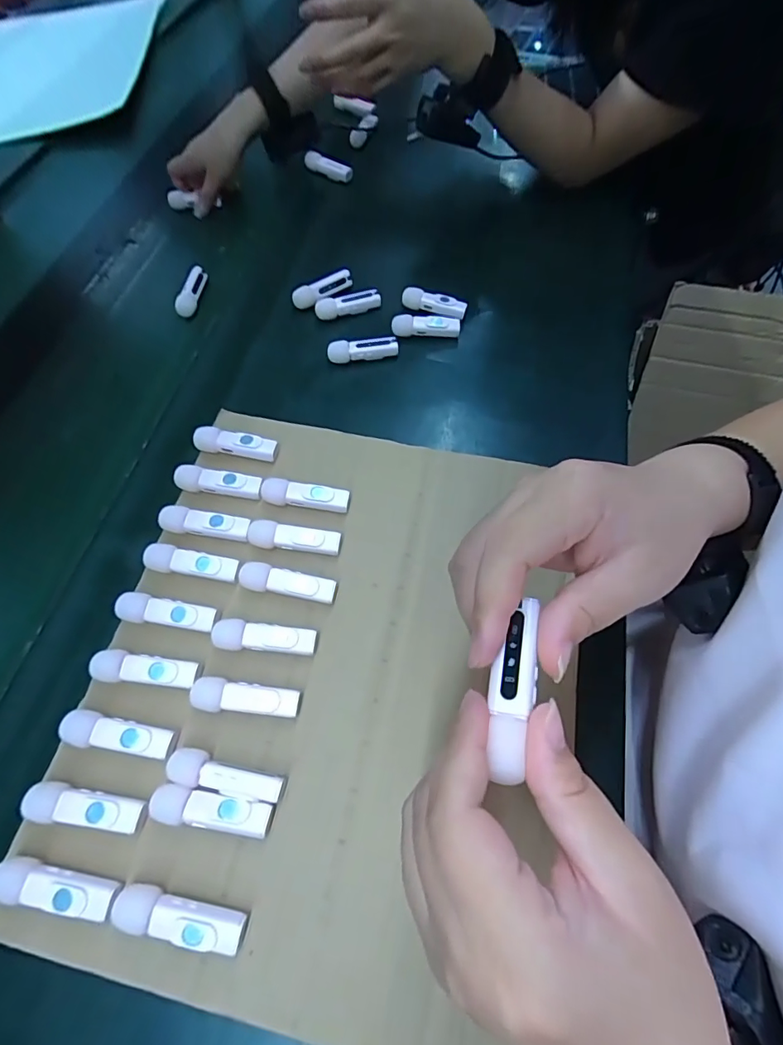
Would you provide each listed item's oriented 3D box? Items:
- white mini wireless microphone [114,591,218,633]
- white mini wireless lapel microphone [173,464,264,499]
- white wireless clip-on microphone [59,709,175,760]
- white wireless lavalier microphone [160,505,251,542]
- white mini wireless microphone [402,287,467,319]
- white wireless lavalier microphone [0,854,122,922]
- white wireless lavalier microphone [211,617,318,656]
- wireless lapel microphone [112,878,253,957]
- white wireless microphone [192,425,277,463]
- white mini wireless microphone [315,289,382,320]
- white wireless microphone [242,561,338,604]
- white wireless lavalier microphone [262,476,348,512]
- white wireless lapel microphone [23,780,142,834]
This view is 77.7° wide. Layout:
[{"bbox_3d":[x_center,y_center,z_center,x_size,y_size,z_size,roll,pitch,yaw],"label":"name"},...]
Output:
[{"bbox_3d":[-0.147,0.059,0.316,0.063,0.009,0.019,9,63,9],"label":"white mini wireless microphone"},{"bbox_3d":[-0.129,-0.030,0.362,0.063,0.015,0.016,4,62,7],"label":"white mini wireless lapel microphone"},{"bbox_3d":[-0.160,0.123,0.282,0.062,0.009,0.018,8,63,9],"label":"white wireless clip-on microphone"},{"bbox_3d":[-0.133,0.000,0.346,0.064,0.010,0.018,5,62,7],"label":"white wireless lavalier microphone"},{"bbox_3d":[0.042,-0.218,0.482,0.065,0.017,0.019,21,66,15],"label":"white mini wireless microphone"},{"bbox_3d":[-0.171,0.187,0.248,0.062,0.014,0.018,9,63,9],"label":"white wireless lavalier microphone"},{"bbox_3d":[-0.081,0.074,0.311,0.064,0.014,0.018,5,62,7],"label":"white wireless lavalier microphone"},{"bbox_3d":[-0.106,0.200,0.246,0.066,0.016,0.018,10,63,10],"label":"wireless lapel microphone"},{"bbox_3d":[-0.121,-0.061,0.377,0.062,0.015,0.016,7,63,8],"label":"white wireless microphone"},{"bbox_3d":[-0.043,-0.216,0.487,0.065,0.018,0.019,-12,62,-2],"label":"white mini wireless microphone"},{"bbox_3d":[-0.070,0.042,0.328,0.063,0.015,0.017,11,63,10],"label":"white wireless microphone"},{"bbox_3d":[-0.064,-0.020,0.358,0.064,0.014,0.016,5,62,7],"label":"white wireless lavalier microphone"},{"bbox_3d":[-0.168,0.155,0.265,0.061,0.009,0.018,8,63,9],"label":"white wireless lapel microphone"}]

